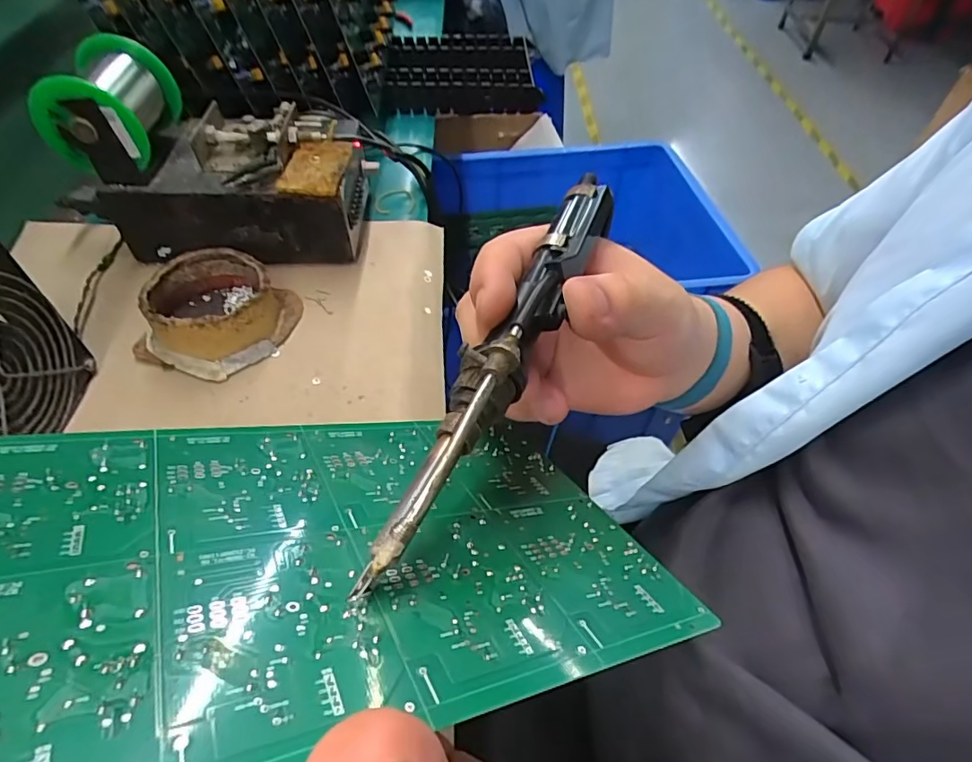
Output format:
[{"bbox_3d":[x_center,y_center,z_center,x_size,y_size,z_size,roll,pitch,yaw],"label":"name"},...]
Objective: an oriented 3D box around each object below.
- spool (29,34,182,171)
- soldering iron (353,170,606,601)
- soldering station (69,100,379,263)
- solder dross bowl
[{"bbox_3d":[-0.274,-0.202,0.397,0.066,0.062,0.089,2,51,-3],"label":"spool"},{"bbox_3d":[0.010,-0.018,0.189,0.022,0.020,0.190,22,54,12],"label":"soldering iron"},{"bbox_3d":[-0.213,-0.168,0.451,0.219,0.084,0.125,-1,52,-5],"label":"soldering station"},{"bbox_3d":[-0.194,-0.053,0.390,0.095,0.038,0.091,1,51,-1],"label":"solder dross bowl"}]

